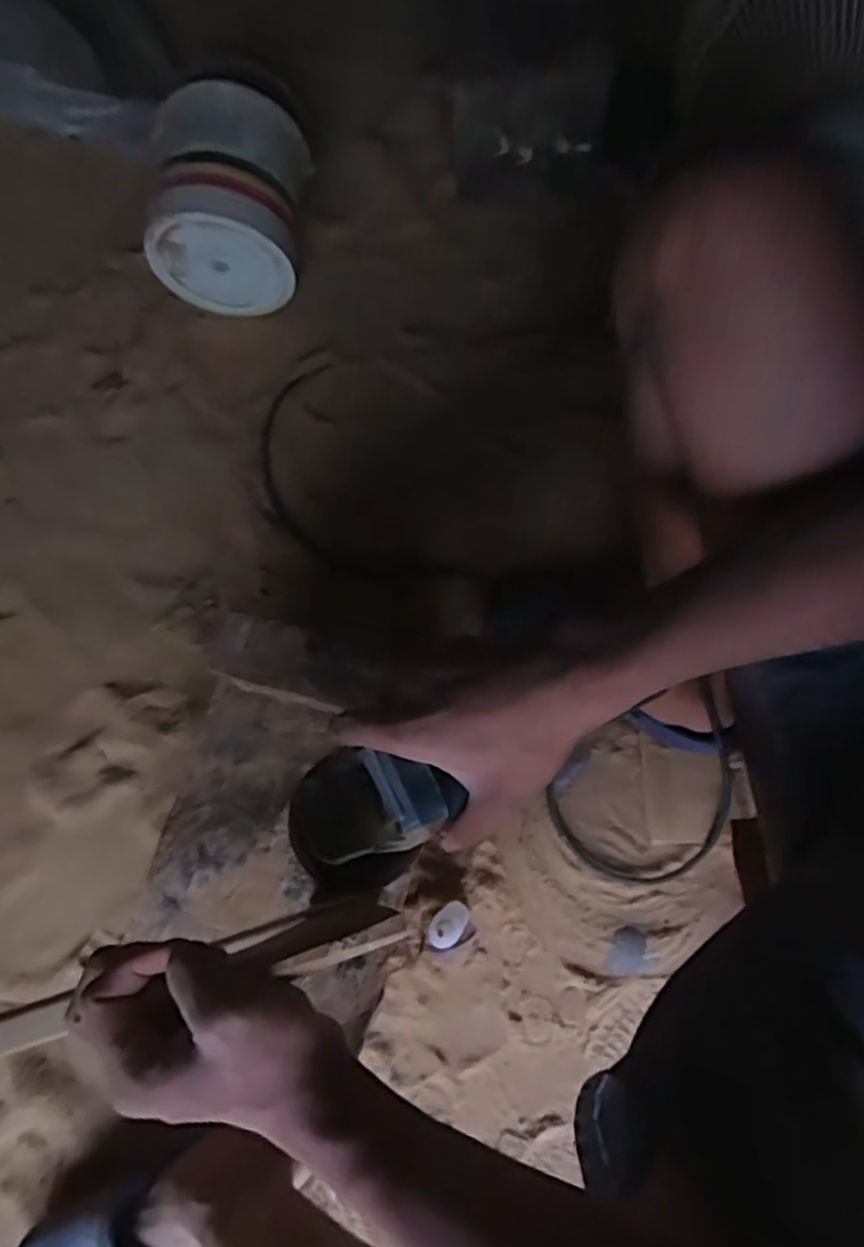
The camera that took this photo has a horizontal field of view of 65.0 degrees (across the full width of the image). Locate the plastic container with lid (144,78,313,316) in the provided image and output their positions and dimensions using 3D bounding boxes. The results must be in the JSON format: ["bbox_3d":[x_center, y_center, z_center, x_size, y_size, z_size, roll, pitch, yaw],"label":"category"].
[{"bbox_3d":[-0.252,-0.522,0.848,0.174,0.176,0.186,2,77,3],"label":"plastic container with lid"}]

